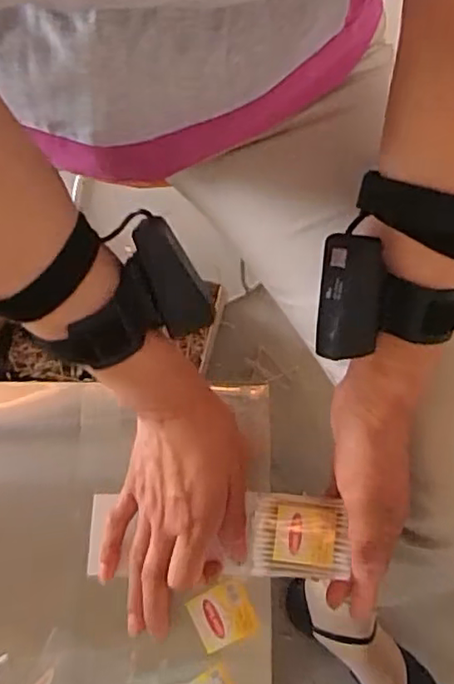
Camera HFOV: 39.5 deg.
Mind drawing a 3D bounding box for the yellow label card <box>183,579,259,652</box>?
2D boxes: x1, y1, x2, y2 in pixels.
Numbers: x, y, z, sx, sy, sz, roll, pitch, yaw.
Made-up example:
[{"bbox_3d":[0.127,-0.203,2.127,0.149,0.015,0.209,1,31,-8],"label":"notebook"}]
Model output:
[{"bbox_3d":[-0.003,0.198,0.456,0.042,0.004,0.039,-26,80,-4],"label":"yellow label card"}]

